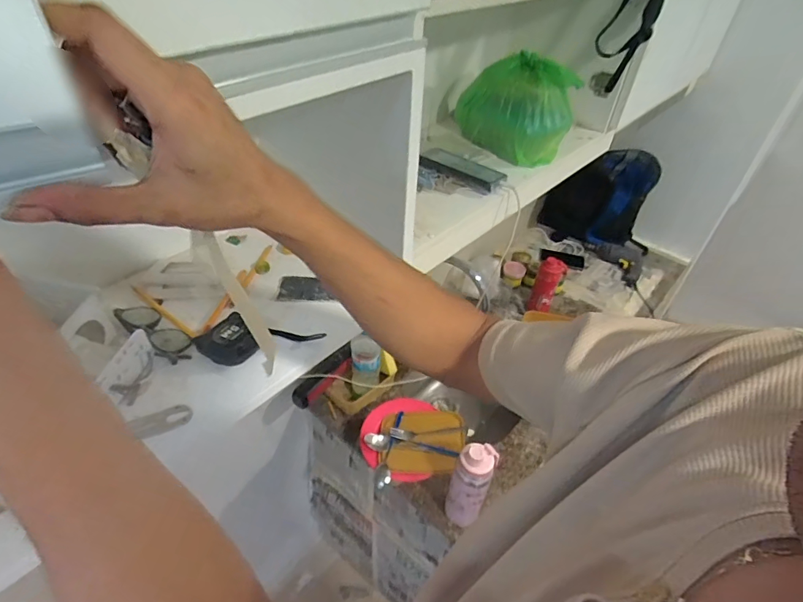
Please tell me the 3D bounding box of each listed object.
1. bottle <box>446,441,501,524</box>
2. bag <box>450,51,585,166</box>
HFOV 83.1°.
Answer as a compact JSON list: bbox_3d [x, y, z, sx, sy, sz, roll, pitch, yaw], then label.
[{"bbox_3d":[0.146,0.387,0.963,0.075,0.229,0.082,2,42,-2],"label":"bottle"},{"bbox_3d":[0.230,-0.411,0.958,0.226,0.175,0.131,30,49,26],"label":"bag"}]

